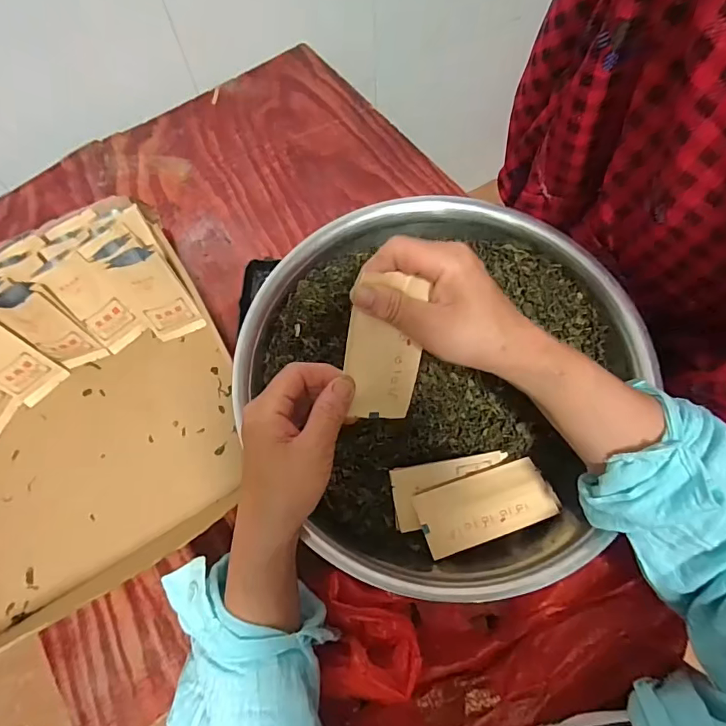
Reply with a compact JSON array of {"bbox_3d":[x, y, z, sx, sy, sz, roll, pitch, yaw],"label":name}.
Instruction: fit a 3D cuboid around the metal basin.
[{"bbox_3d":[0.073,0.015,0.410,0.316,0.077,0.329,0,67,1],"label":"metal basin"}]

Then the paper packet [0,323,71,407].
[{"bbox_3d":[-0.348,-0.003,0.460,0.053,0.105,0.013,-46,52,-11],"label":"paper packet"}]

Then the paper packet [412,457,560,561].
[{"bbox_3d":[0.102,0.118,0.392,0.109,0.008,0.051,-18,68,-6],"label":"paper packet"}]

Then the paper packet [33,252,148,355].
[{"bbox_3d":[-0.268,-0.061,0.479,0.052,0.108,0.009,-39,49,-14],"label":"paper packet"}]

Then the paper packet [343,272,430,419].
[{"bbox_3d":[0.014,-0.007,0.327,0.051,0.106,0.007,6,24,-1],"label":"paper packet"}]

